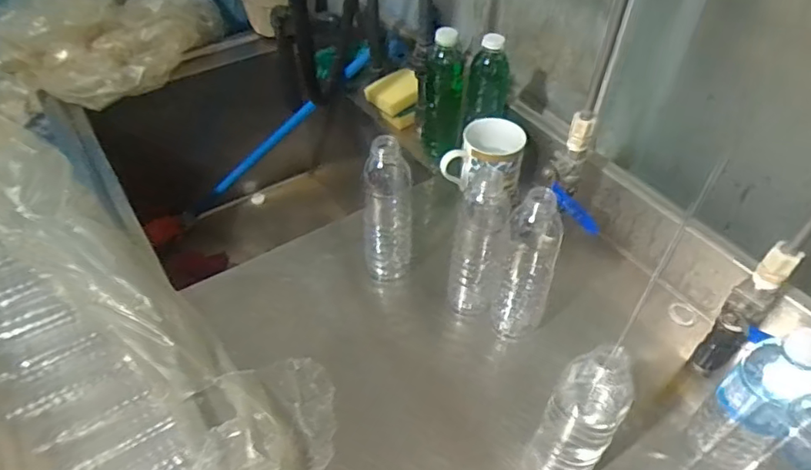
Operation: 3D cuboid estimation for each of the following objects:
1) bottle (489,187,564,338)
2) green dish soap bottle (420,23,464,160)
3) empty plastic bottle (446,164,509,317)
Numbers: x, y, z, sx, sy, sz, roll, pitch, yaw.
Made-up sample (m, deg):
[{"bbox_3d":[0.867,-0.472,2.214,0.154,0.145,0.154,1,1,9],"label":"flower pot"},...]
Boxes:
[{"bbox_3d":[0.140,0.033,0.624,0.059,0.207,0.056,11,47,8],"label":"bottle"},{"bbox_3d":[0.056,-0.207,0.848,0.062,0.195,0.053,3,47,1],"label":"green dish soap bottle"},{"bbox_3d":[0.085,0.010,0.653,0.064,0.200,0.054,11,47,8],"label":"empty plastic bottle"}]

